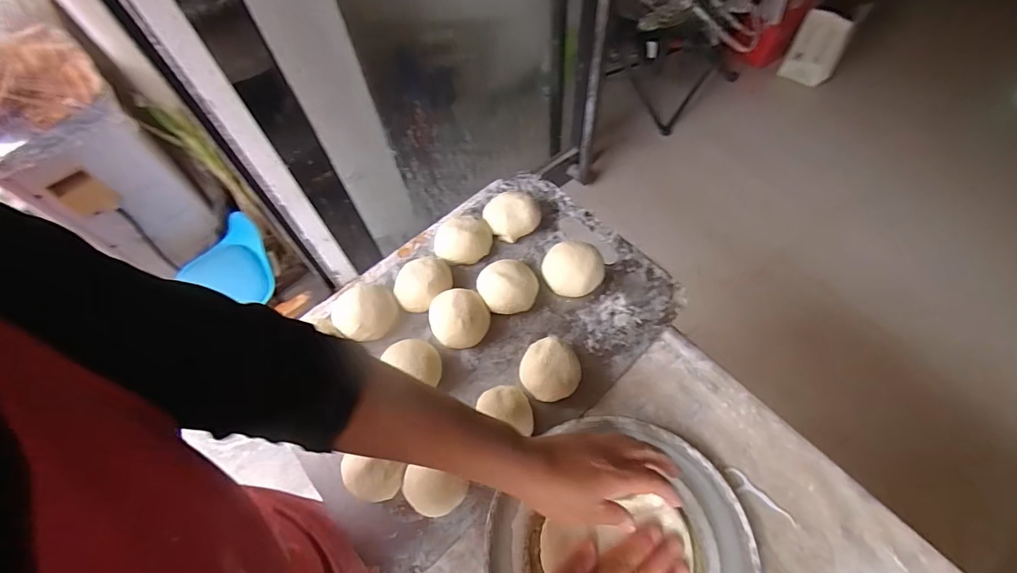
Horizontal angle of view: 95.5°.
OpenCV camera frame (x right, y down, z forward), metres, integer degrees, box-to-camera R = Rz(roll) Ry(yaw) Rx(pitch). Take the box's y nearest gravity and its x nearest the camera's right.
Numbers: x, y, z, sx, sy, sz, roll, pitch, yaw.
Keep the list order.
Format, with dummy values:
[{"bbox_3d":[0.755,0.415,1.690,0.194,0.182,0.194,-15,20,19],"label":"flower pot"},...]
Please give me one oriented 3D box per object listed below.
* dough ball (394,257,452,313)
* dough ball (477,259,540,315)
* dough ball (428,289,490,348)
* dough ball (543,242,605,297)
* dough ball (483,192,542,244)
[{"bbox_3d":[-0.105,-0.003,0.567,0.070,0.031,0.059,-32,65,-13],"label":"dough ball"},{"bbox_3d":[0.001,-0.002,0.553,0.070,0.028,0.064,-1,62,3],"label":"dough ball"},{"bbox_3d":[-0.057,0.034,0.537,0.067,0.031,0.065,-1,62,3],"label":"dough ball"},{"bbox_3d":[0.079,-0.025,0.559,0.073,0.039,0.063,7,63,7],"label":"dough ball"},{"bbox_3d":[0.005,-0.097,0.604,0.067,0.036,0.061,-1,62,3],"label":"dough ball"}]

